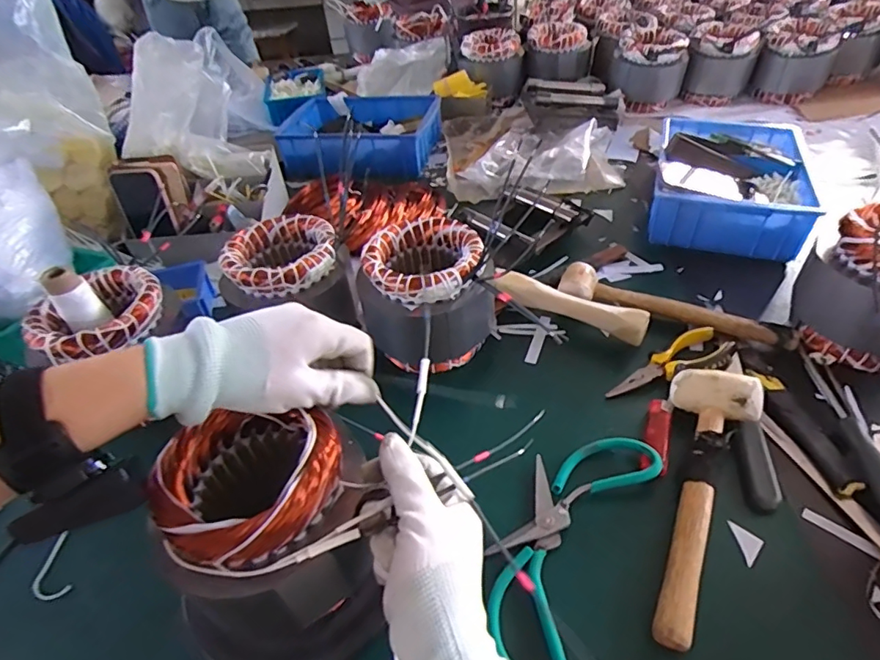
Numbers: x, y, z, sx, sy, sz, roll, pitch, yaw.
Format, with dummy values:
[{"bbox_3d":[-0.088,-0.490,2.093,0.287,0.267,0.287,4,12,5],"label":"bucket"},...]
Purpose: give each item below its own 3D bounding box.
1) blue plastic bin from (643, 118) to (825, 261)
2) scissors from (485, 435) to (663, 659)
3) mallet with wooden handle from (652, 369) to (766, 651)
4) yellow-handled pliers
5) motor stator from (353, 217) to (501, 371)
[{"bbox_3d":[0.444,-0.237,0.790,0.194,0.082,0.300,12,46,20],"label":"blue plastic bin"},{"bbox_3d":[0.101,0.168,0.428,0.094,0.020,0.226,24,51,29],"label":"scissors"},{"bbox_3d":[0.210,0.130,0.430,0.077,0.038,0.251,19,49,26],"label":"mallet with wooden handle"},{"bbox_3d":[0.249,0.040,0.550,0.150,0.017,0.049,-22,45,-16],"label":"yellow-handled pliers"},{"bbox_3d":[-0.009,-0.038,0.583,0.130,0.126,0.122,27,53,32],"label":"motor stator"}]

